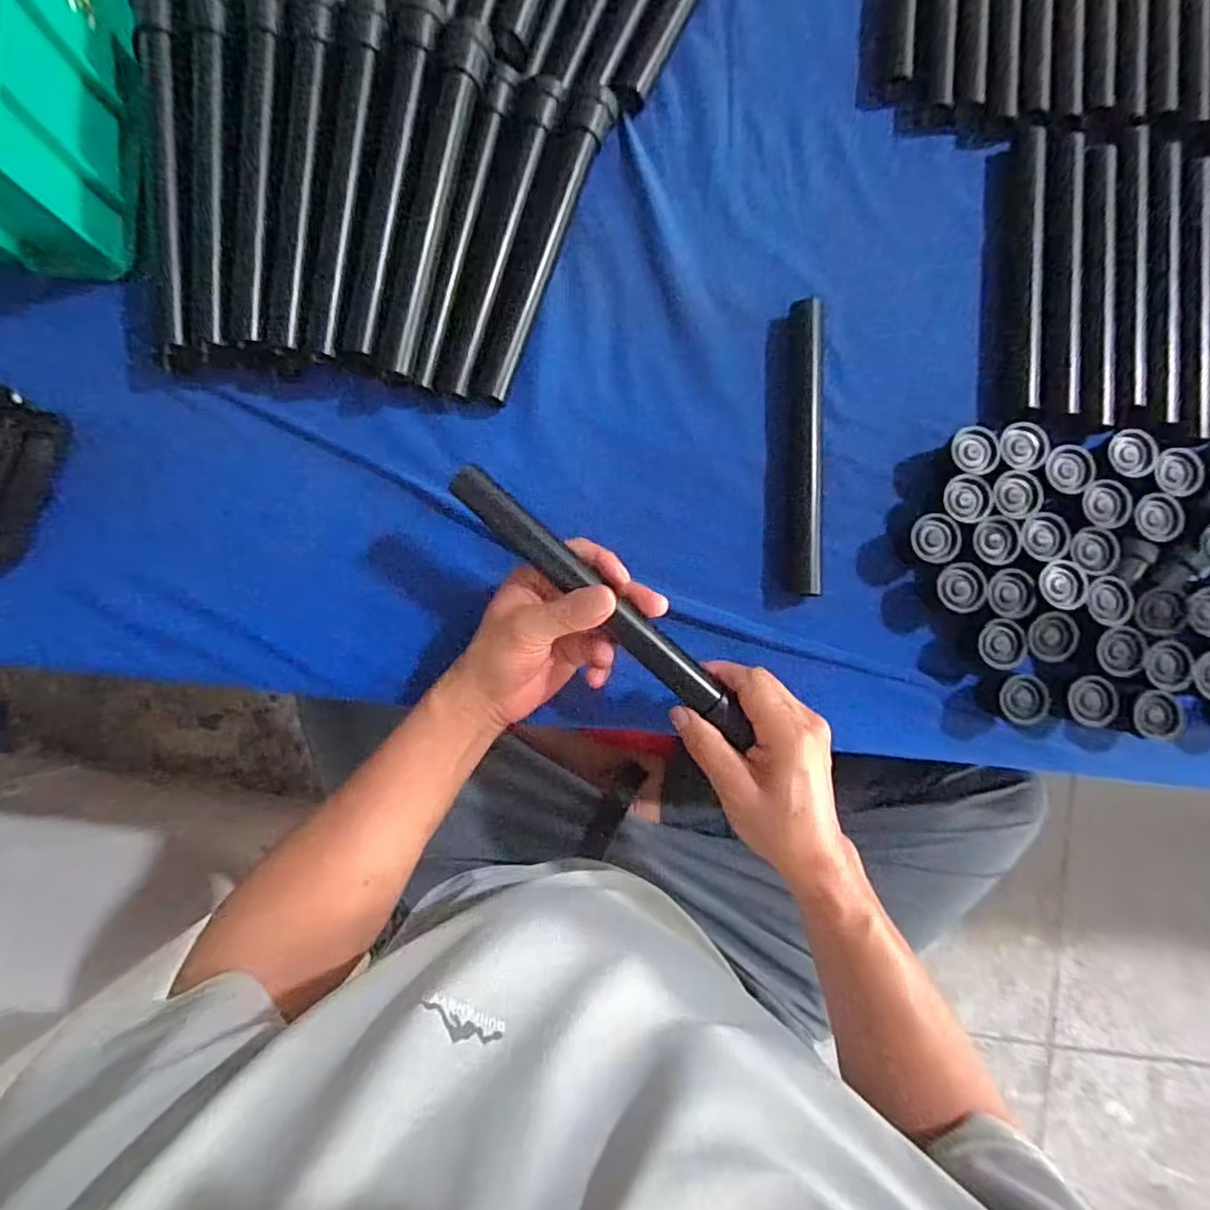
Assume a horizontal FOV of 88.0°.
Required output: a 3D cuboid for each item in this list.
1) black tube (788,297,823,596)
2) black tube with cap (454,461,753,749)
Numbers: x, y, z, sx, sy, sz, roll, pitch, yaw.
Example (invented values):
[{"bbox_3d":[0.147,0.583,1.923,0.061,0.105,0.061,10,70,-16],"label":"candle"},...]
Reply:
[{"bbox_3d":[0.151,-0.119,0.474,0.022,0.022,0.219,1,87,-3],"label":"black tube"},{"bbox_3d":[-0.002,-0.001,0.393,0.238,0.021,0.024,42,86,-1],"label":"black tube with cap"}]

